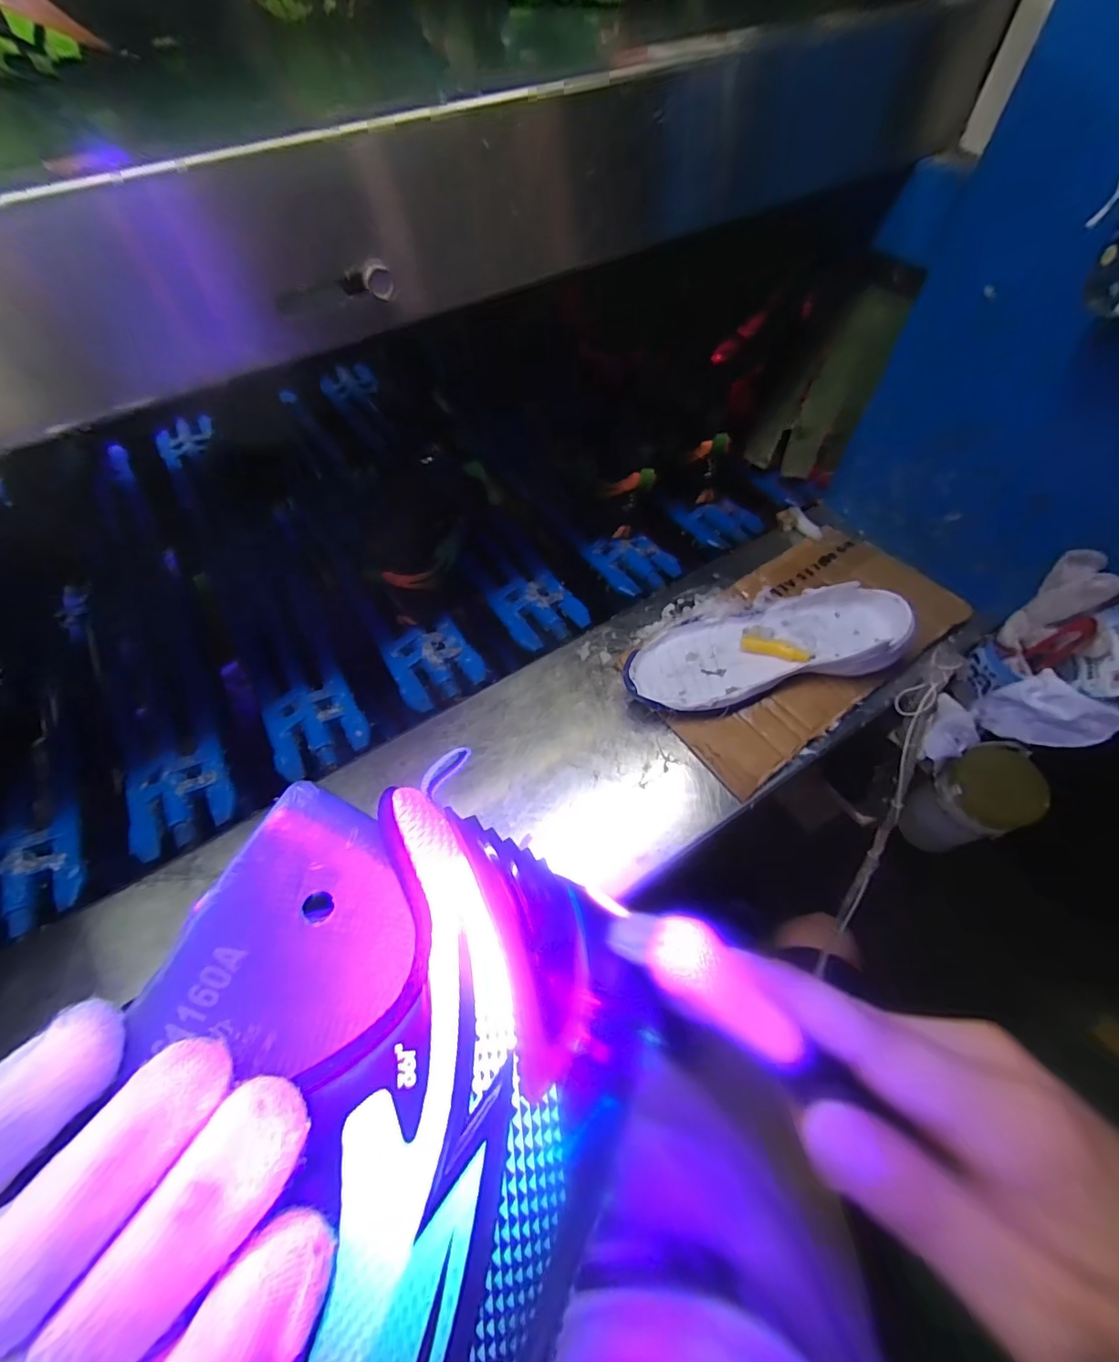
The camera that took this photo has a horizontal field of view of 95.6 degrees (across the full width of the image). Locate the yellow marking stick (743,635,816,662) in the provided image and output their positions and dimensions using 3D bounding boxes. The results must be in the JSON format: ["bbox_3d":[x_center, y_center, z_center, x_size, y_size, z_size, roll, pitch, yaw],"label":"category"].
[{"bbox_3d":[0.204,-0.030,0.475,0.064,0.012,0.015,19,61,14],"label":"yellow marking stick"}]

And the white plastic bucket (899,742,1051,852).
[{"bbox_3d":[0.423,0.123,0.521,0.085,0.123,0.074,-20,59,-9],"label":"white plastic bucket"}]

